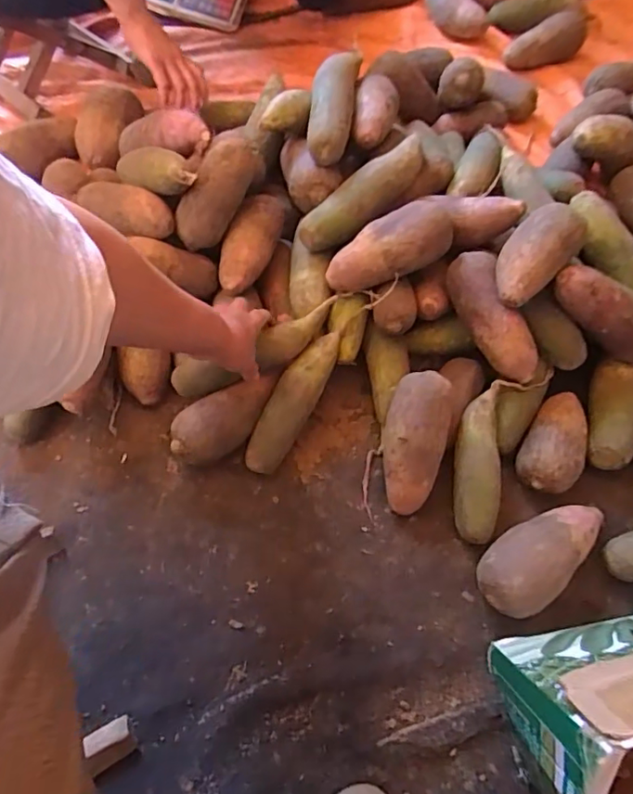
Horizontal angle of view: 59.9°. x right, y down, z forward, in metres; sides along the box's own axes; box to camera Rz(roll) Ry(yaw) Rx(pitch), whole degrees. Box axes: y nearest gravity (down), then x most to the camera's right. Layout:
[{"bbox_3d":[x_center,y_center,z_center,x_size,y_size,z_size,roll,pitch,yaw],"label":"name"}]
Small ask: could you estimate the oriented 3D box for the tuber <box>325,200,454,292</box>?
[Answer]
[{"bbox_3d":[0.084,-0.184,0.671,0.160,0.052,0.076,-25,63,11],"label":"tuber"}]

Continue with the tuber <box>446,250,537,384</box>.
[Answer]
[{"bbox_3d":[0.216,-0.099,0.671,0.055,0.059,0.167,-24,79,-13],"label":"tuber"}]

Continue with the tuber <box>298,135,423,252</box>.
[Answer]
[{"bbox_3d":[0.069,-0.264,0.710,0.214,0.050,0.063,-41,70,-20],"label":"tuber"}]

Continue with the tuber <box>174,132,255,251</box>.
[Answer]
[{"bbox_3d":[-0.125,-0.252,0.685,0.050,0.150,0.071,42,25,19],"label":"tuber"}]

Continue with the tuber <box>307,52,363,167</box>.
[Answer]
[{"bbox_3d":[0.021,-0.390,0.719,0.057,0.059,0.184,6,62,2],"label":"tuber"}]

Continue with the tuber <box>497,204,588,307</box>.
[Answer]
[{"bbox_3d":[0.253,-0.164,0.635,0.129,0.056,0.067,-51,42,-2],"label":"tuber"}]

